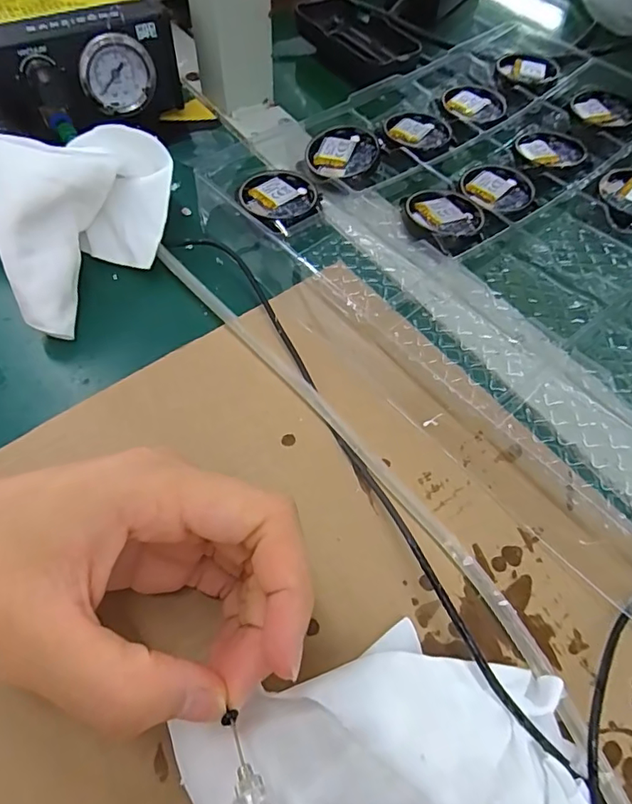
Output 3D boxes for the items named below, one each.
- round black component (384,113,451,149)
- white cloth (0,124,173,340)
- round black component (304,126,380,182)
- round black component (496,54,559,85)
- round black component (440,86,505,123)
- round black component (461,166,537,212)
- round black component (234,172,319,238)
[{"bbox_3d":[0.067,-0.183,0.343,0.042,0.005,0.042,1,58,-2],"label":"round black component"},{"bbox_3d":[-0.131,-0.105,0.254,0.108,0.065,0.113,36,63,18],"label":"white cloth"},{"bbox_3d":[0.016,-0.153,0.315,0.043,0.010,0.041,1,58,-2],"label":"round black component"},{"bbox_3d":[0.156,-0.245,0.377,0.038,0.008,0.038,1,58,-2],"label":"round black component"},{"bbox_3d":[0.111,-0.212,0.362,0.043,0.006,0.043,6,58,1],"label":"round black component"},{"bbox_3d":[0.113,-0.135,0.321,0.042,0.004,0.042,1,59,-1],"label":"round black component"},{"bbox_3d":[-0.021,-0.120,0.298,0.045,0.009,0.044,1,58,-2],"label":"round black component"}]

